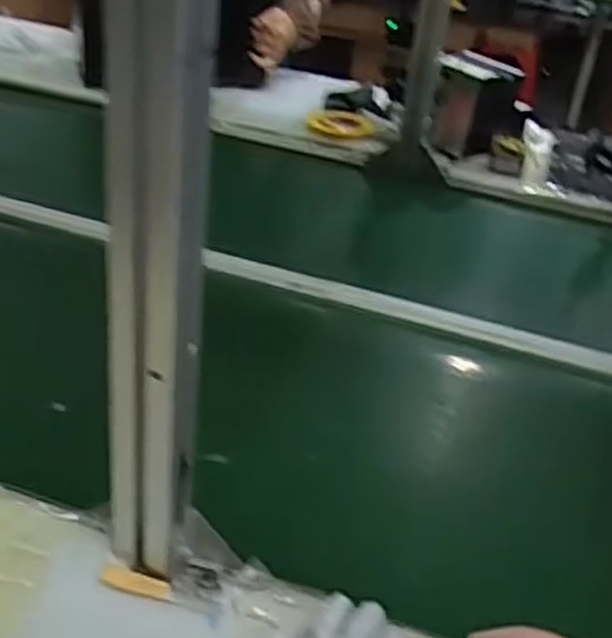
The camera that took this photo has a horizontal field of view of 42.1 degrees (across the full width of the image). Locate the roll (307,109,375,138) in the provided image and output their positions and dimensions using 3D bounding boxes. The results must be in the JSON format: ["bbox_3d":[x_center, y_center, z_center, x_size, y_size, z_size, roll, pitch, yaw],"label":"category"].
[{"bbox_3d":[0.063,-0.349,1.431,0.118,0.026,0.118,10,33,4],"label":"roll"}]

